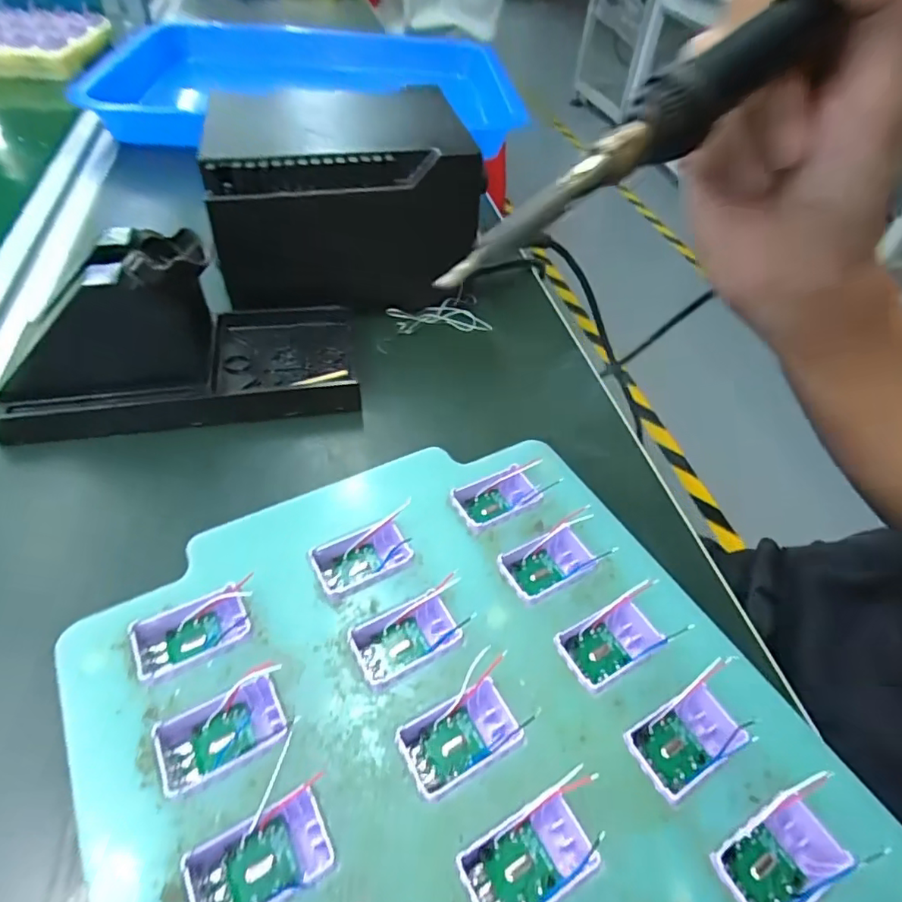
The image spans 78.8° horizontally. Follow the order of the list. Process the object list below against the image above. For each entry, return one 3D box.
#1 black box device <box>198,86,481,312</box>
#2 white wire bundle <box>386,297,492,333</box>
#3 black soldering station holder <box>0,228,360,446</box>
[{"bbox_3d":[-0.063,-0.150,0.323,0.135,0.090,0.108,-6,48,-11],"label":"black box device"},{"bbox_3d":[-0.008,-0.082,0.329,0.060,0.016,0.023,-7,48,-12],"label":"white wire bundle"},{"bbox_3d":[-0.125,-0.061,0.256,0.152,0.069,0.072,-8,49,-12],"label":"black soldering station holder"}]

